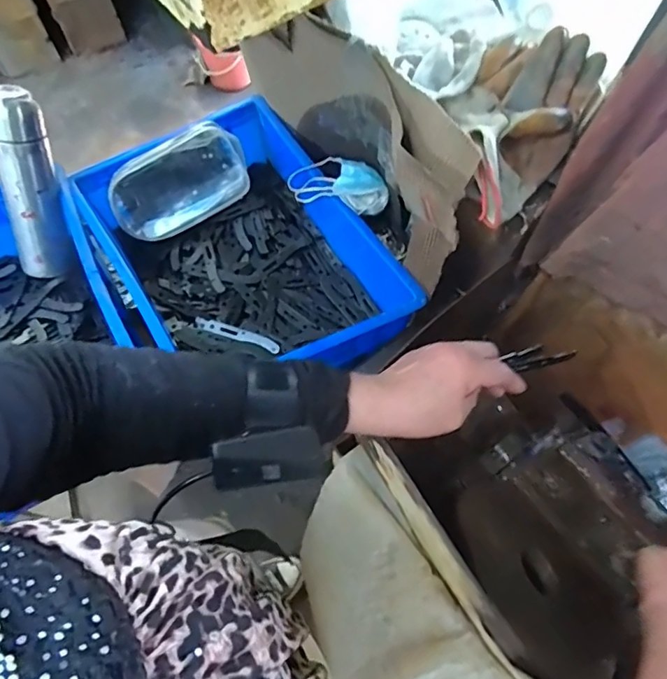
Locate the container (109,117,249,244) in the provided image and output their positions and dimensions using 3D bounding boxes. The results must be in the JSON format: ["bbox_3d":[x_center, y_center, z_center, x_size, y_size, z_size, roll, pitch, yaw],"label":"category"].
[{"bbox_3d":[-0.225,-0.229,0.747,0.196,0.113,0.049,-30,31,-2],"label":"container"}]

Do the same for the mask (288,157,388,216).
[{"bbox_3d":[0.006,-0.204,0.669,0.132,0.048,0.053,16,66,4],"label":"mask"}]

